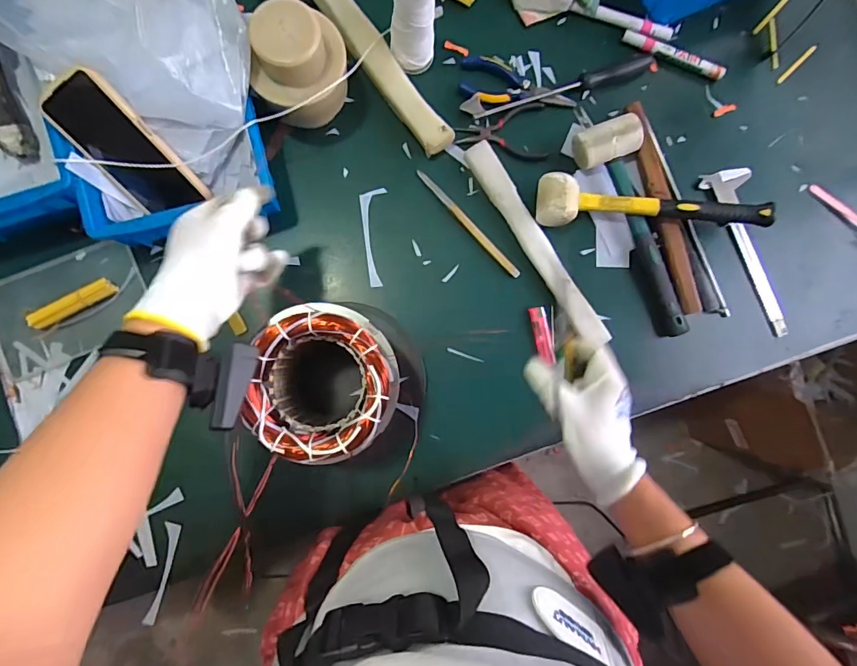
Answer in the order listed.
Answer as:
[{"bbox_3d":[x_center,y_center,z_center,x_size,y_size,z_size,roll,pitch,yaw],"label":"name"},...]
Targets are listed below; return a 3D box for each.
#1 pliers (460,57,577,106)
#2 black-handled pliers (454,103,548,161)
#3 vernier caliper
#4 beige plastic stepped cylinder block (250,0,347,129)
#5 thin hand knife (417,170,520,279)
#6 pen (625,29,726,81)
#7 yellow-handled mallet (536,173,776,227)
[{"bbox_3d":[0.116,-0.324,0.593,0.148,0.014,0.065,5,87,-2],"label":"pliers"},{"bbox_3d":[0.094,-0.253,0.589,0.117,0.008,0.069,-10,88,-3],"label":"black-handled pliers"},{"bbox_3d":[0.434,-0.110,0.605,0.060,0.012,0.231,-24,89,-3],"label":"vernier caliper"},{"bbox_3d":[-0.142,-0.286,0.519,0.101,0.132,0.088,-4,88,-3],"label":"beige plastic stepped cylinder block"},{"bbox_3d":[0.051,-0.140,0.582,0.012,0.009,0.181,-42,90,-4],"label":"thin hand knife"},{"bbox_3d":[0.325,-0.369,0.606,0.138,0.019,0.019,26,87,-1],"label":"pen"},{"bbox_3d":[0.275,-0.158,0.570,0.280,0.055,0.063,1,88,-3],"label":"yellow-handled mallet"}]

